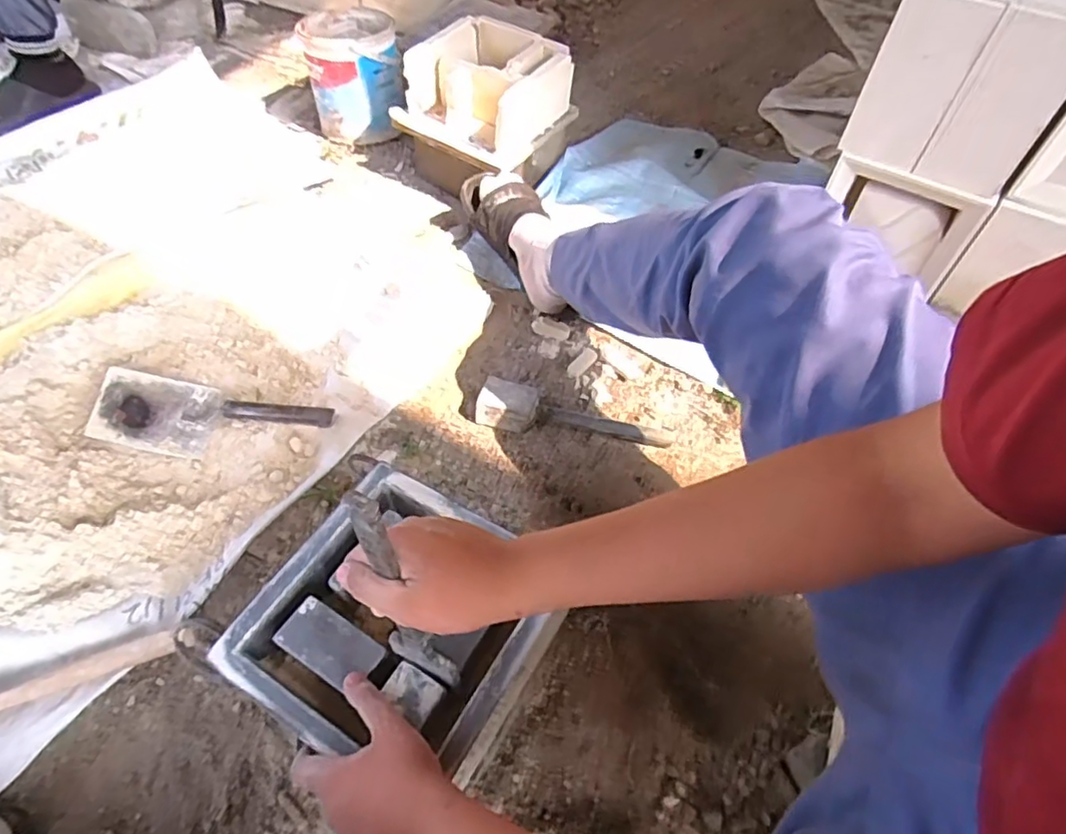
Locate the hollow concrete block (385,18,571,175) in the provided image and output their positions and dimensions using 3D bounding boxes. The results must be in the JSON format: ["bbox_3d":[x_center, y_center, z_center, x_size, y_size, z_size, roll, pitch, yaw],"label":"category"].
[{"bbox_3d":[-0.085,-0.554,1.045,0.225,0.123,0.222,30,57,21],"label":"hollow concrete block"}]

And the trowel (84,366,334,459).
[{"bbox_3d":[-0.407,-0.011,0.801,0.279,0.047,0.109,0,53,-3],"label":"trowel"}]

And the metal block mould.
[{"bbox_3d":[-0.126,0.209,0.607,0.241,0.121,0.237,28,59,15],"label":"metal block mould"}]

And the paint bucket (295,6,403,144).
[{"bbox_3d":[-0.341,-0.660,1.179,0.171,0.155,0.198,-12,58,-13],"label":"paint bucket"}]

